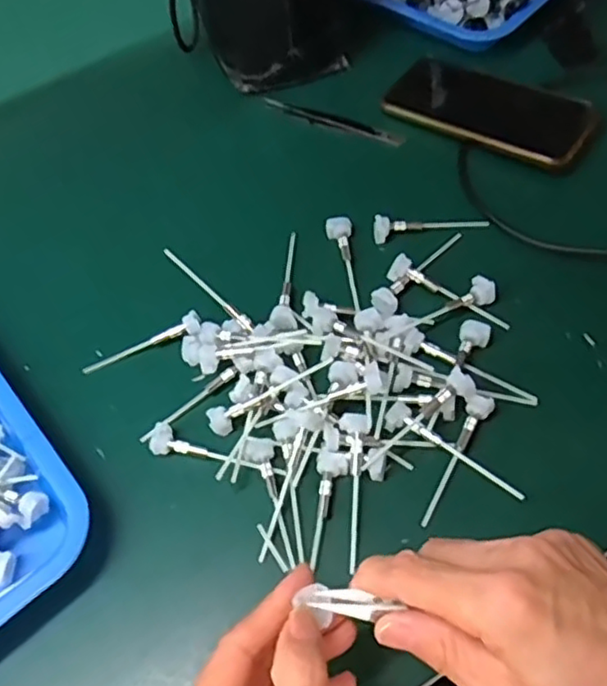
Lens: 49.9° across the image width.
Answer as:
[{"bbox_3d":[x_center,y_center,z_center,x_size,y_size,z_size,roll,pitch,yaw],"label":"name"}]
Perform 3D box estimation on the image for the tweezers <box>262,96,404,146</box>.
[{"bbox_3d":[0.022,-0.188,0.553,0.130,0.005,0.013,25,63,17],"label":"tweezers"}]

